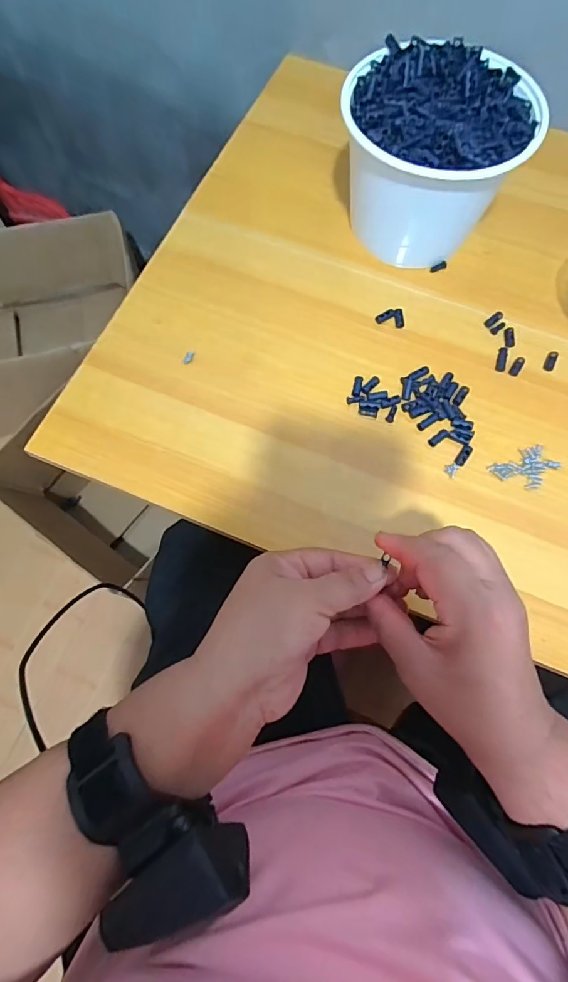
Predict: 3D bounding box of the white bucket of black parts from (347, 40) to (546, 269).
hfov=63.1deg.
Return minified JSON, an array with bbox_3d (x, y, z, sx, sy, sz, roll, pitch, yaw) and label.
[{"bbox_3d":[0.132,-0.304,0.433,0.162,0.117,0.147,22,73,6],"label":"white bucket of black parts"}]

